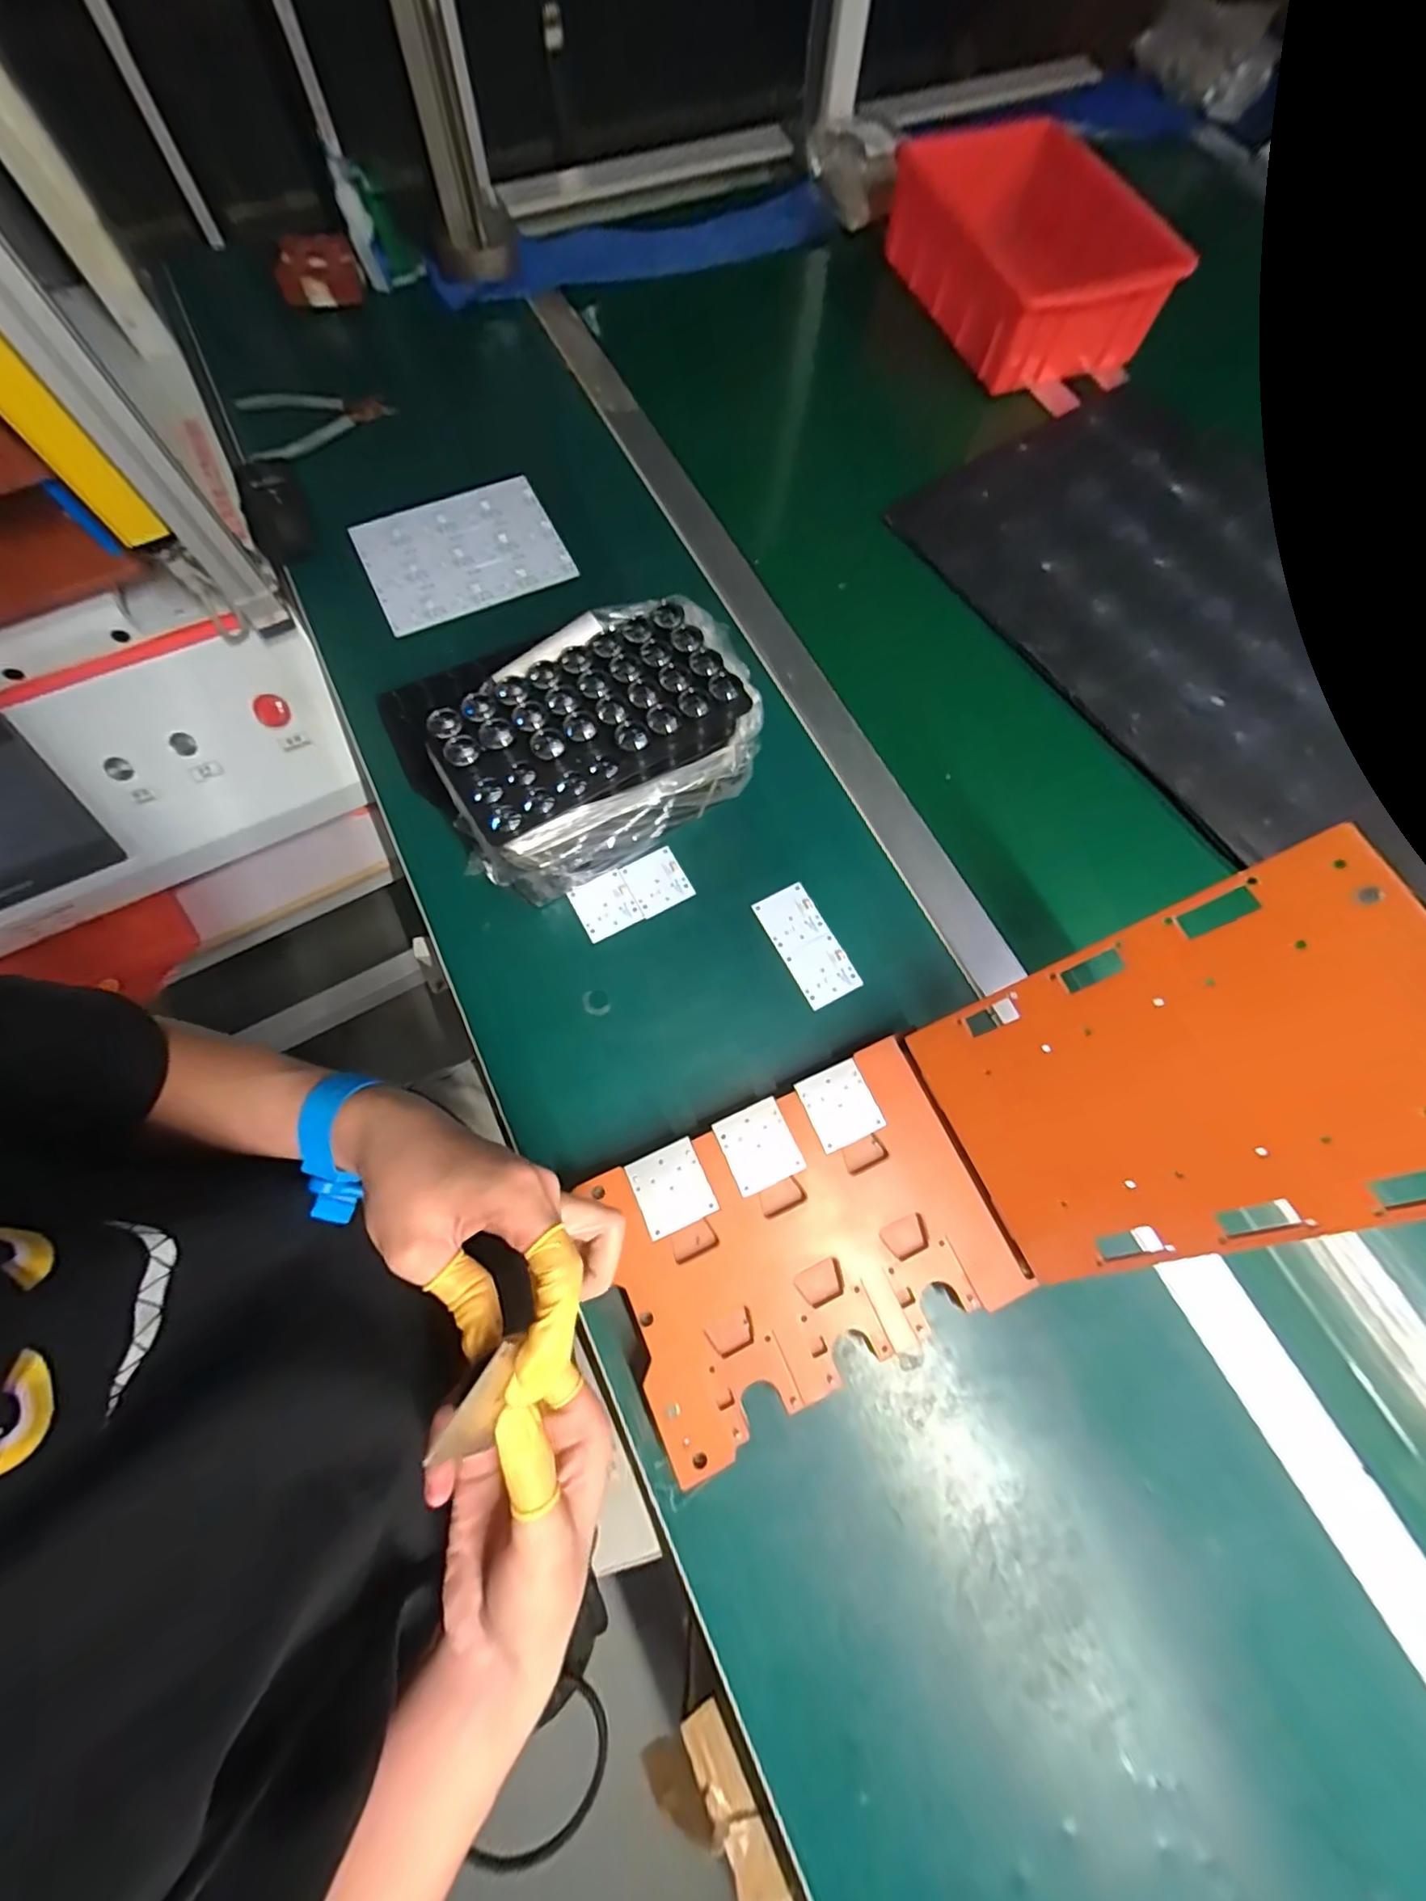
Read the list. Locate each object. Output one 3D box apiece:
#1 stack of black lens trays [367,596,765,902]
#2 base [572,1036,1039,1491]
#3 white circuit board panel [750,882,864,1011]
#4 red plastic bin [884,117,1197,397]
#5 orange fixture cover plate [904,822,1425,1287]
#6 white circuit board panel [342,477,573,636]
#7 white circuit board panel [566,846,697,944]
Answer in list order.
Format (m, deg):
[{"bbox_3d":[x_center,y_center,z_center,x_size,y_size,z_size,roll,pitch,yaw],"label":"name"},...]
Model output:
[{"bbox_3d":[-0.084,-0.139,0.445,0.219,0.122,0.139,-31,75,-10],"label":"stack of black lens trays"},{"bbox_3d":[0.055,0.183,0.392,0.229,0.037,0.164,-24,74,-8],"label":"base"},{"bbox_3d":[0.072,-0.004,0.470,0.044,0.004,0.094,-27,75,-9],"label":"white circuit board panel"},{"bbox_3d":[0.339,-0.739,0.652,0.200,0.079,0.269,-22,74,-9],"label":"red plastic bin"},{"bbox_3d":[0.231,0.069,0.308,0.006,0.228,0.156,-6,65,-48],"label":"orange fixture cover plate"},{"bbox_3d":[-0.237,-0.378,0.578,0.174,0.009,0.138,-26,76,-10],"label":"white circuit board panel"},{"bbox_3d":[-0.064,-0.045,0.479,0.089,0.005,0.048,-28,75,-9],"label":"white circuit board panel"}]

